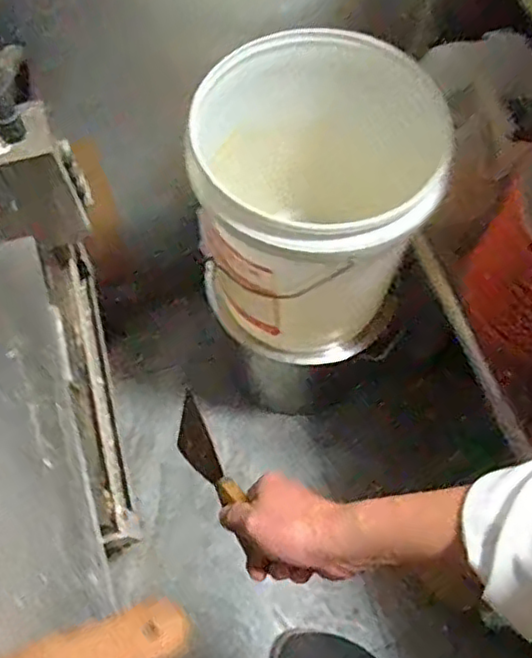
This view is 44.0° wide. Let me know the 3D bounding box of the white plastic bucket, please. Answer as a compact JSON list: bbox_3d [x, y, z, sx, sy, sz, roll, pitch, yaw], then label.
[{"bbox_3d":[0.054,-0.136,0.926,0.287,0.460,0.265,1,63,-2],"label":"white plastic bucket"}]

